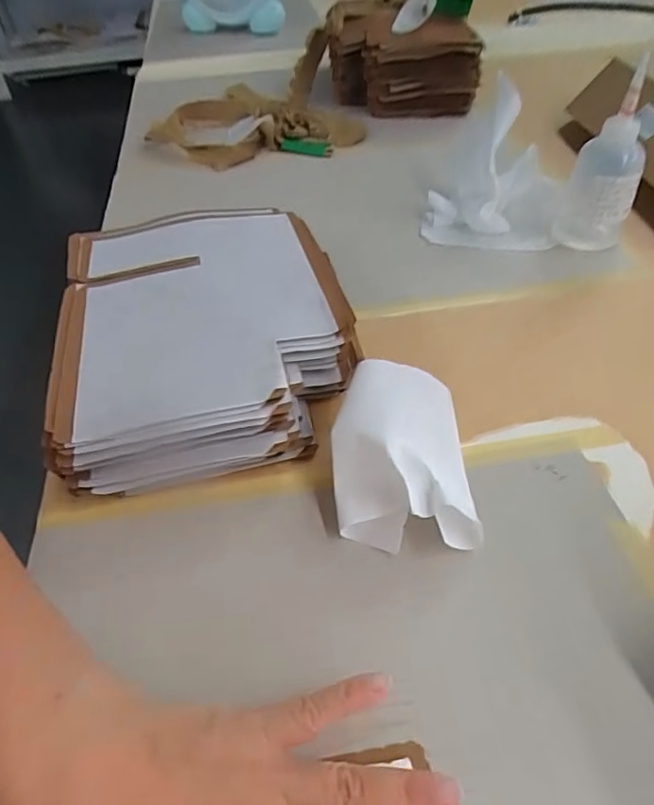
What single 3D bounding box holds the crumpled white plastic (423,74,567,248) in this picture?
[{"bbox_3d":[0.176,-0.234,0.543,0.134,0.112,0.109,23,53,23],"label":"crumpled white plastic"}]

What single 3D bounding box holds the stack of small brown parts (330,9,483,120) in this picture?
[{"bbox_3d":[0.116,-0.511,0.800,0.220,0.104,0.098,1,47,5],"label":"stack of small brown parts"}]

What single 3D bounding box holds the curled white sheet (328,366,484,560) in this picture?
[{"bbox_3d":[0.047,0.030,0.333,0.086,0.034,0.119,-2,68,-13],"label":"curled white sheet"}]

